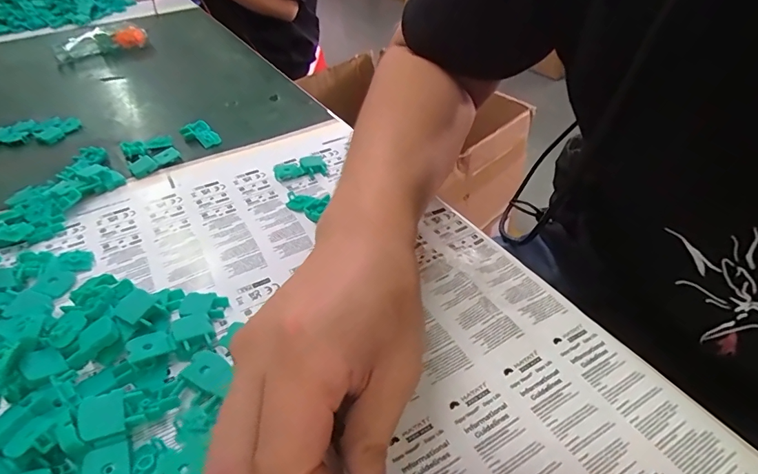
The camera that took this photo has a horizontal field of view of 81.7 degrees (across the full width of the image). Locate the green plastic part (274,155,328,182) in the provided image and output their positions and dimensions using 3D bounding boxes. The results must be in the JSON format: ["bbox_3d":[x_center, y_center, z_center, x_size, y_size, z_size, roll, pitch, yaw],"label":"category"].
[{"bbox_3d":[-0.068,-0.061,0.380,0.044,0.009,0.028,-6,41,-5],"label":"green plastic part"}]

